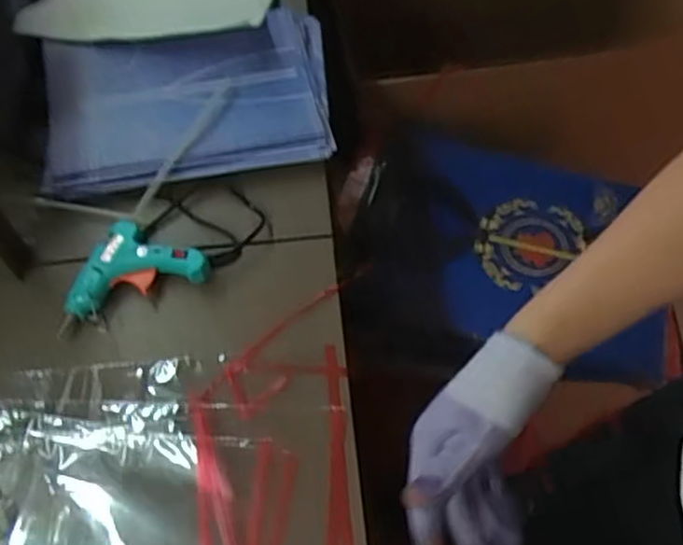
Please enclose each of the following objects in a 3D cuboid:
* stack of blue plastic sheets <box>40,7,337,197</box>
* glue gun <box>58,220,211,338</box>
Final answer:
[{"bbox_3d":[-0.171,-0.200,0.754,0.315,0.029,0.239,-12,57,-6],"label":"stack of blue plastic sheets"},{"bbox_3d":[-0.202,-0.006,0.633,0.135,0.031,0.088,-23,59,-12],"label":"glue gun"}]

